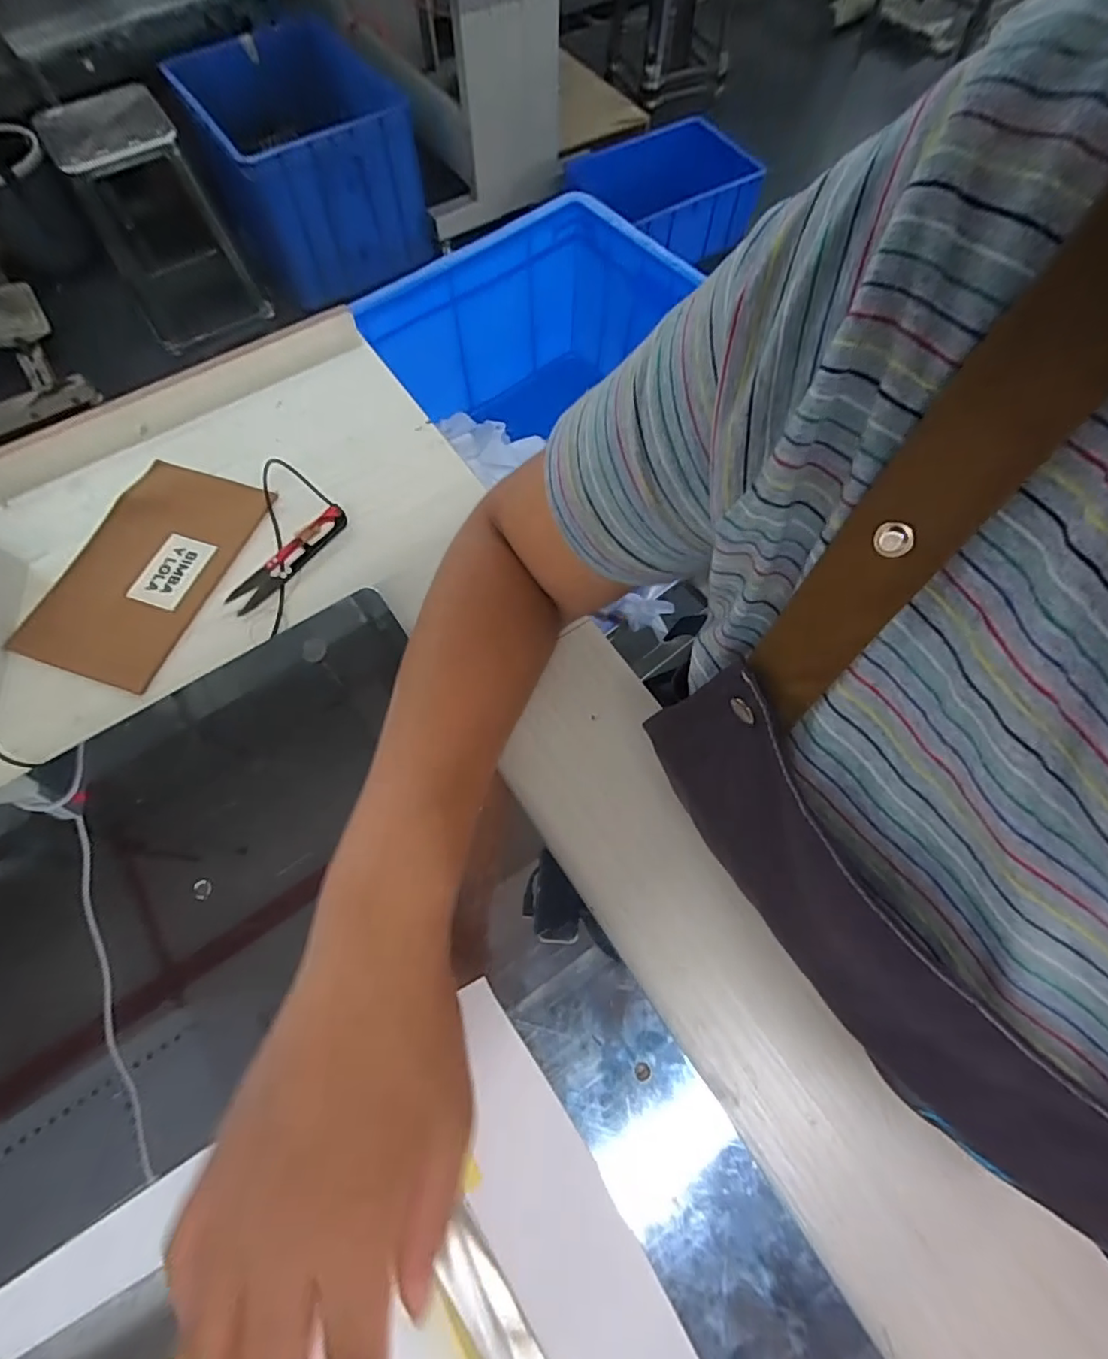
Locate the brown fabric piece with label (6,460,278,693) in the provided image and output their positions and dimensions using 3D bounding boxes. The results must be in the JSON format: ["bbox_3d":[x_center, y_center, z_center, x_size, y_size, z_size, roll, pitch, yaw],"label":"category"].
[{"bbox_3d":[-0.299,-0.085,0.427,0.110,0.007,0.179,18,68,7],"label":"brown fabric piece with label"}]

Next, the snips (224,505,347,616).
[{"bbox_3d":[-0.195,-0.091,0.423,0.023,0.011,0.104,34,71,13],"label":"snips"}]

